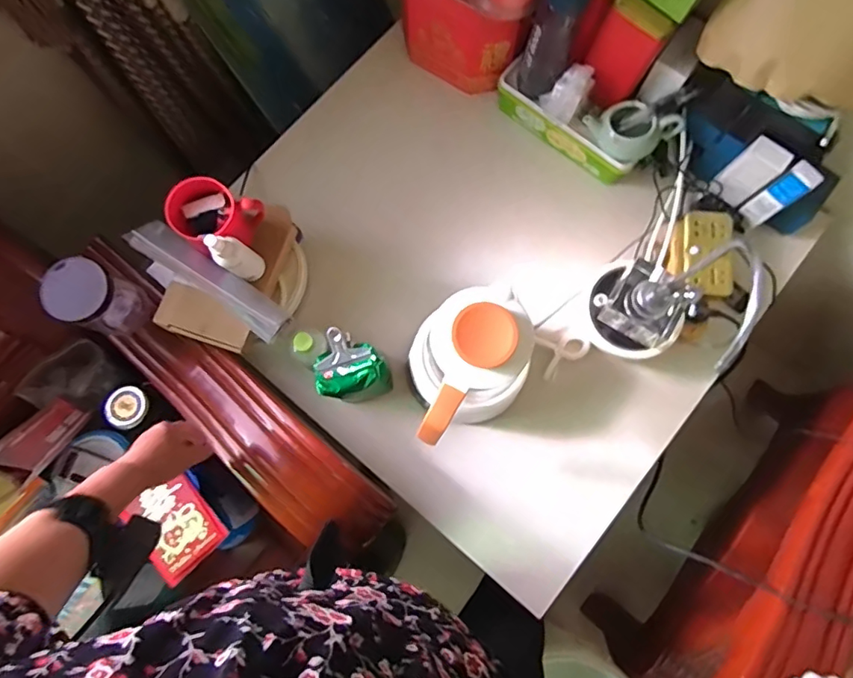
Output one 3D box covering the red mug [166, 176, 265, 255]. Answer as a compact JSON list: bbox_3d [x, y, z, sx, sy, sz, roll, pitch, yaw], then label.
[{"bbox_3d":[-0.272,-0.157,0.692,0.078,0.088,0.091,37,80,7],"label":"red mug"}]

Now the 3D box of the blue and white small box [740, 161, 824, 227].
[{"bbox_3d":[0.509,-0.207,0.770,0.029,0.119,0.038,-41,81,-8],"label":"blue and white small box"}]

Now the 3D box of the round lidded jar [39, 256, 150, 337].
[{"bbox_3d":[-0.443,-0.050,0.732,0.071,0.135,0.080,22,79,4],"label":"round lidded jar"}]

